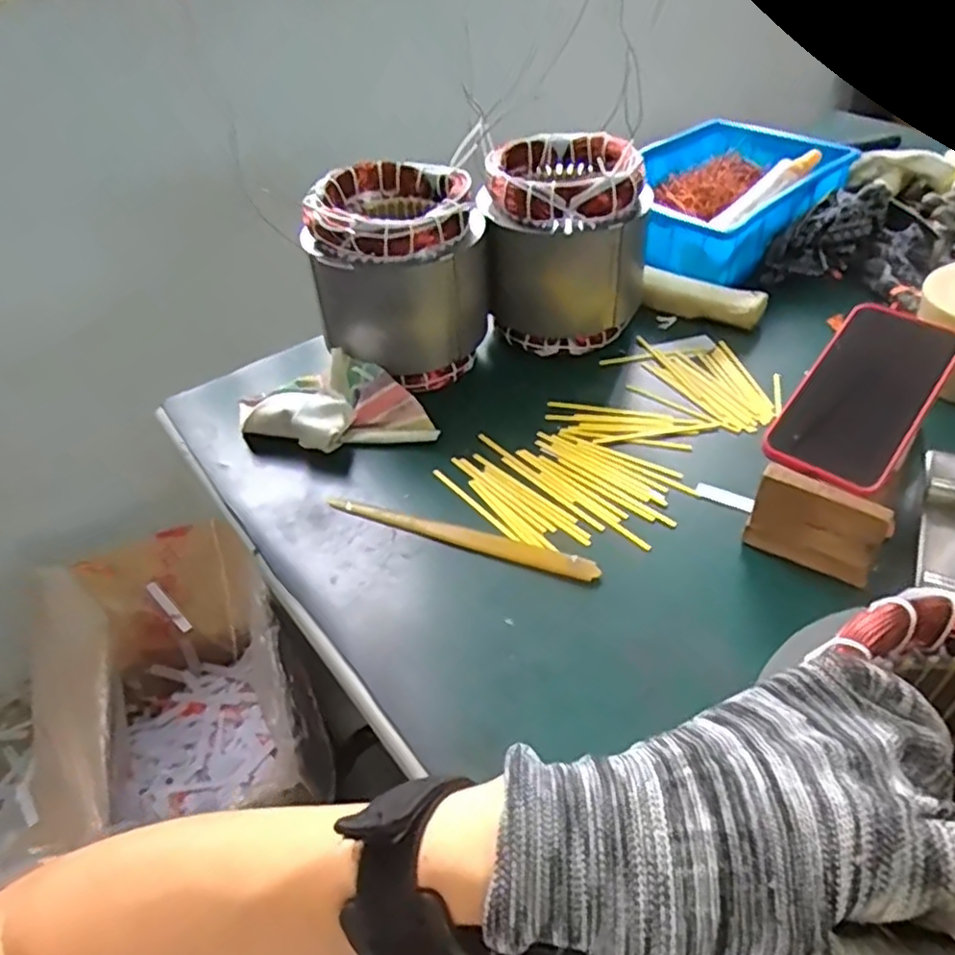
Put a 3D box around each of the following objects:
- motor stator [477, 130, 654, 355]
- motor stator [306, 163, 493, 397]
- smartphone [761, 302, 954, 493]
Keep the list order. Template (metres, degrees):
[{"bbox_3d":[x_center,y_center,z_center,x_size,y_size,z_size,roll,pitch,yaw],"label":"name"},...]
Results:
[{"bbox_3d":[0.079,-0.222,0.666,0.144,0.168,0.133,-8,43,-3],"label":"motor stator"},{"bbox_3d":[-0.066,-0.184,0.635,0.141,0.165,0.139,-2,43,2],"label":"motor stator"},{"bbox_3d":[0.278,-0.061,0.493,0.080,0.009,0.163,30,72,29],"label":"smartphone"}]

